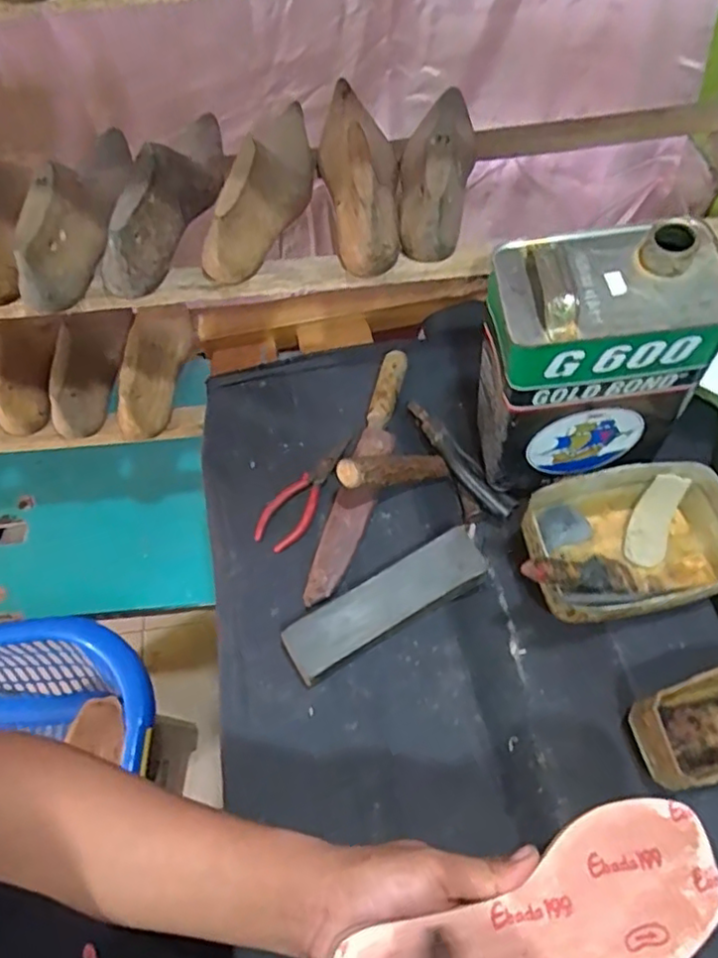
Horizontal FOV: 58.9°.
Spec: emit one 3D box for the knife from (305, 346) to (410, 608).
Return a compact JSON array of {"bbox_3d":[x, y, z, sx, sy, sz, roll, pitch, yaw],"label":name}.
[{"bbox_3d":[0.007,-0.009,0.664,0.039,0.032,0.294,15,62,10],"label":"knife"}]

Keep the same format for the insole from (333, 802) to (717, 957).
[{"bbox_3d":[0.103,0.253,0.354,0.233,0.013,0.076,-13,60,-15],"label":"insole"}]

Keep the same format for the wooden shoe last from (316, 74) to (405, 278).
[{"bbox_3d":[-0.001,-0.312,0.606,0.076,0.079,0.261,-4,60,-1],"label":"wooden shoe last"}]

